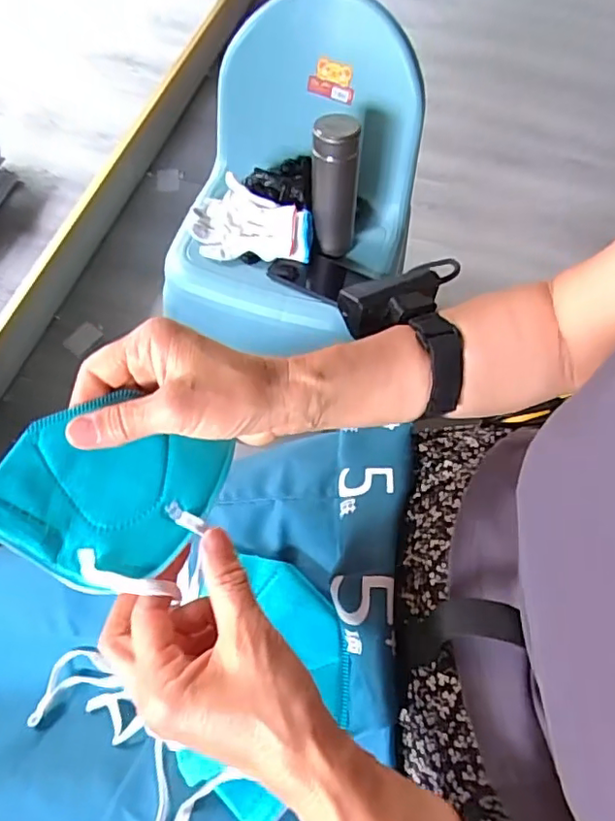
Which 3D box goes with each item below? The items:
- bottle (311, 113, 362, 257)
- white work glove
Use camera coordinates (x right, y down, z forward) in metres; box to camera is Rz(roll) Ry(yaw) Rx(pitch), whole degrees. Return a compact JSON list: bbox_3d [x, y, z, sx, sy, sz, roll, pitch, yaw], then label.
[{"bbox_3d":[0.039,-0.313,0.830,0.072,0.191,0.063,11,62,2],"label":"bottle"},{"bbox_3d":[-0.084,-0.287,0.869,0.181,0.069,0.104,2,62,-3],"label":"white work glove"}]

